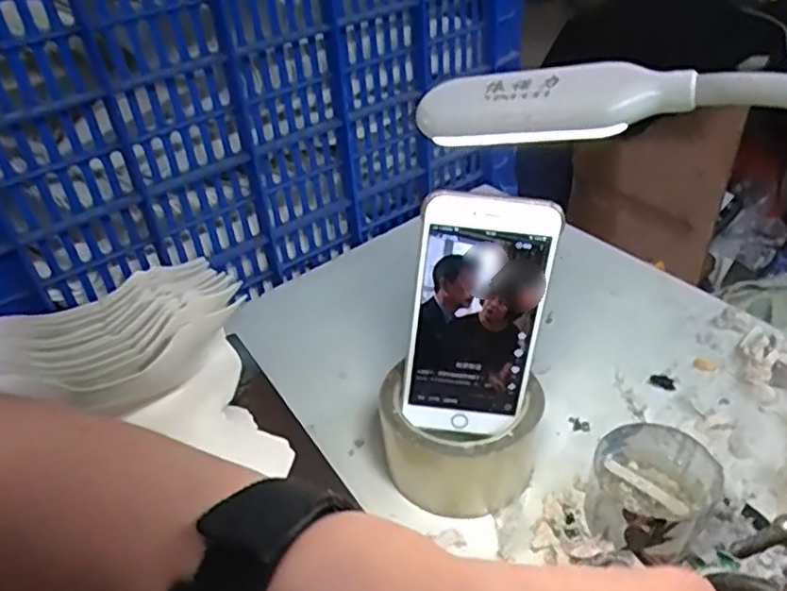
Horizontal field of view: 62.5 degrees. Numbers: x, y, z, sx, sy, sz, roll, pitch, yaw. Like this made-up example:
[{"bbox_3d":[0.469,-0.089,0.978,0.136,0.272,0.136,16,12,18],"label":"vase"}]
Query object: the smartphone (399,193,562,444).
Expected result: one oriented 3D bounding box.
[{"bbox_3d":[0.049,0.017,0.392,0.074,0.157,0.007,6,25,0],"label":"smartphone"}]

